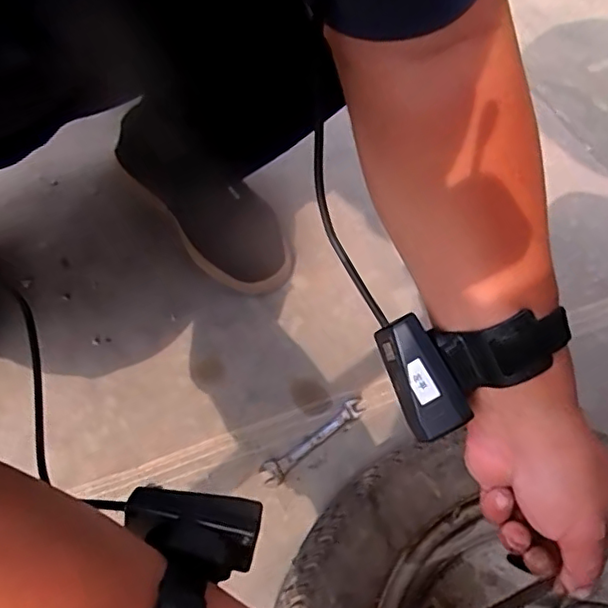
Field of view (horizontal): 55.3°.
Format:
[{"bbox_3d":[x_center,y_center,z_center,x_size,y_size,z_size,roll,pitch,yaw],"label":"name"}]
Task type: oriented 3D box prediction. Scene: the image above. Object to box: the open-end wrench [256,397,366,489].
[{"bbox_3d":[0.010,0.125,0.540,0.120,0.009,0.021,-35,65,-25],"label":"open-end wrench"}]

